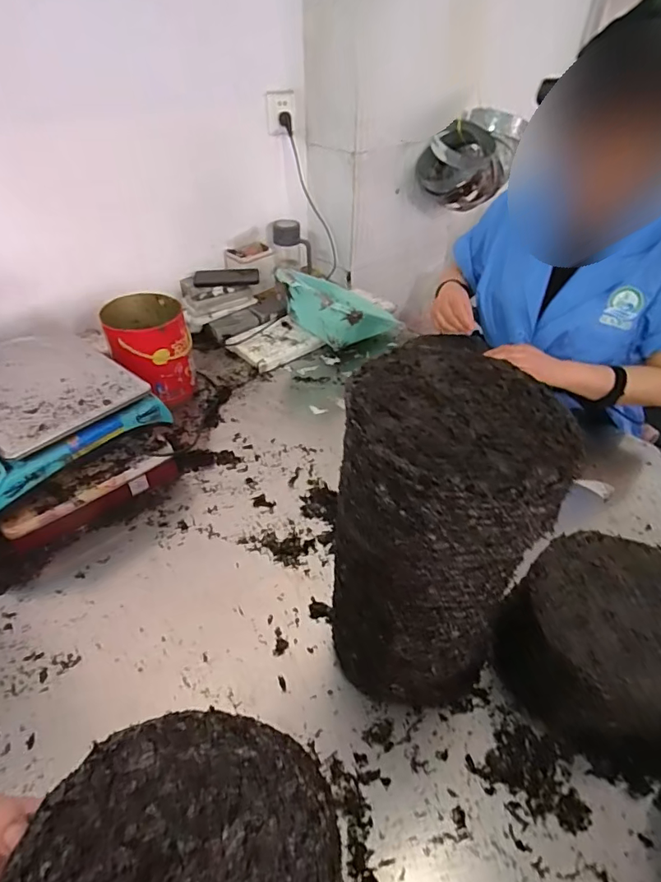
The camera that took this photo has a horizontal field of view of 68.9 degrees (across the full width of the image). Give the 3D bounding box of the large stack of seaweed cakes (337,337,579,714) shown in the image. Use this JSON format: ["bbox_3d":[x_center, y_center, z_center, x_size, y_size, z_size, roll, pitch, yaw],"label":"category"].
[{"bbox_3d":[0.109,0.117,0.527,0.180,0.370,0.186,19,45,21],"label":"large stack of seaweed cakes"}]

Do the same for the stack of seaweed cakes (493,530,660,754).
[{"bbox_3d":[0.318,0.234,0.568,0.186,0.142,0.191,-13,43,-14],"label":"stack of seaweed cakes"}]

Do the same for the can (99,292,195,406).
[{"bbox_3d":[-0.372,-0.188,1.013,0.145,0.180,0.162,-15,43,-17],"label":"can"}]

